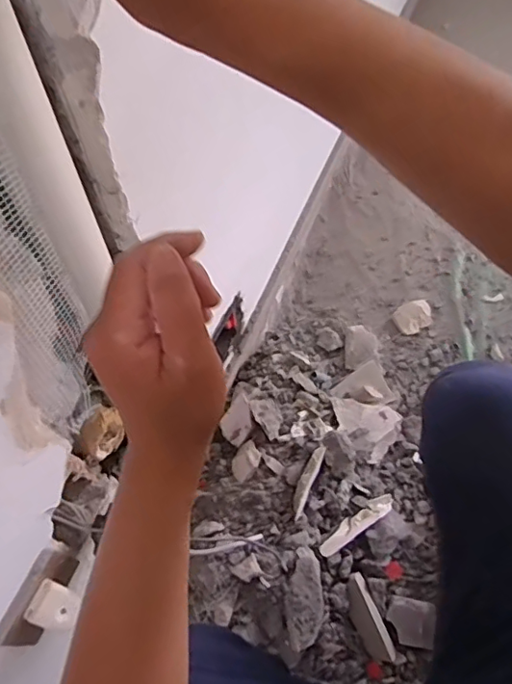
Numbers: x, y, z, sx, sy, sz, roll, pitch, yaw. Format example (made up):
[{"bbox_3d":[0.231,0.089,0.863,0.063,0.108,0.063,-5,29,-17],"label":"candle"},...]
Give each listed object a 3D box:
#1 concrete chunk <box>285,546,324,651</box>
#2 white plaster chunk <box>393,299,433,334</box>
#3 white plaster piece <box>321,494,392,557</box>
[{"bbox_3d":[0.070,0.368,0.781,0.053,0.033,0.131,3,74,3],"label":"concrete chunk"},{"bbox_3d":[0.313,-0.050,1.070,0.074,0.022,0.060,-25,64,-12],"label":"white plaster chunk"},{"bbox_3d":[0.159,0.284,0.849,0.147,0.029,0.030,-32,66,-15],"label":"white plaster piece"}]

